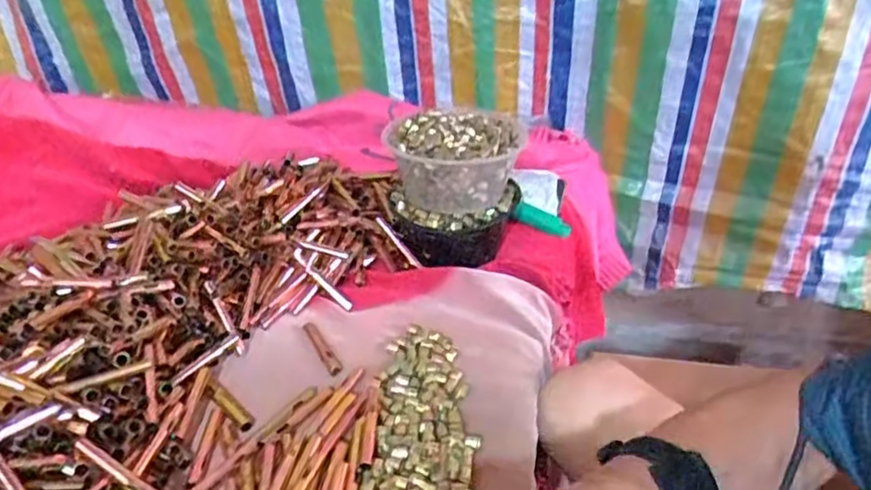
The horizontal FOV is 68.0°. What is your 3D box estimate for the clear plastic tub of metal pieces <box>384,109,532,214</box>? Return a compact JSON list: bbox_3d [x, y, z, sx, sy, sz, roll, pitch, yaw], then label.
[{"bbox_3d":[0.020,-0.099,0.773,0.149,0.085,0.144,0,31,0],"label":"clear plastic tub of metal pieces"}]

